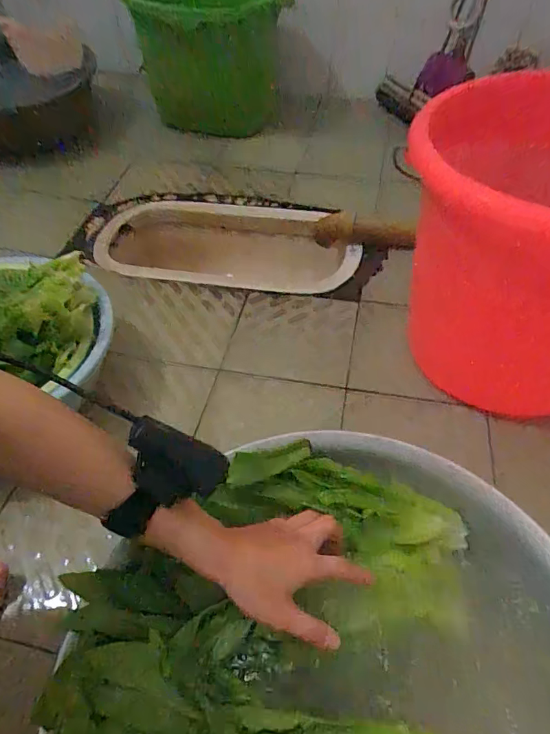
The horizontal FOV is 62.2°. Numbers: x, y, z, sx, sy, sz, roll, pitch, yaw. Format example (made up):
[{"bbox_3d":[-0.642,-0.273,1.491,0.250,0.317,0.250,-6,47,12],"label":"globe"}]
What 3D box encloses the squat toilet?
[{"bbox_3d":[-0.106,-0.214,1.007,0.555,0.173,0.273,9,52,7],"label":"squat toilet"}]

